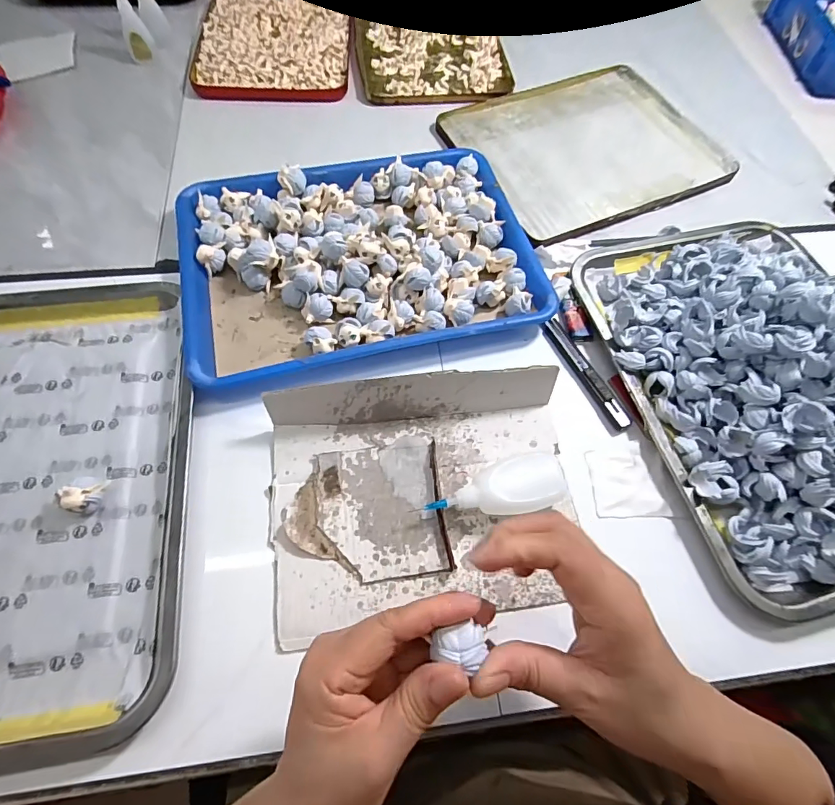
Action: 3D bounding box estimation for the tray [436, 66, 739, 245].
[{"bbox_3d":[0.204,-0.315,0.536,0.291,0.012,0.236,-23,69,-12],"label":"tray"}]

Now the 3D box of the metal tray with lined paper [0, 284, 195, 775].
[{"bbox_3d":[-0.320,0.062,0.338,0.290,0.024,0.363,-7,66,-6],"label":"metal tray with lined paper"}]

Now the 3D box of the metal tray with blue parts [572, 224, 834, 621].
[{"bbox_3d":[0.307,-0.029,0.370,0.235,0.082,0.346,-12,67,-8],"label":"metal tray with blue parts"}]

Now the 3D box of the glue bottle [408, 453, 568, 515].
[{"bbox_3d":[0.064,0.068,0.338,0.119,0.031,0.041,-14,67,-8],"label":"glue bottle"}]

